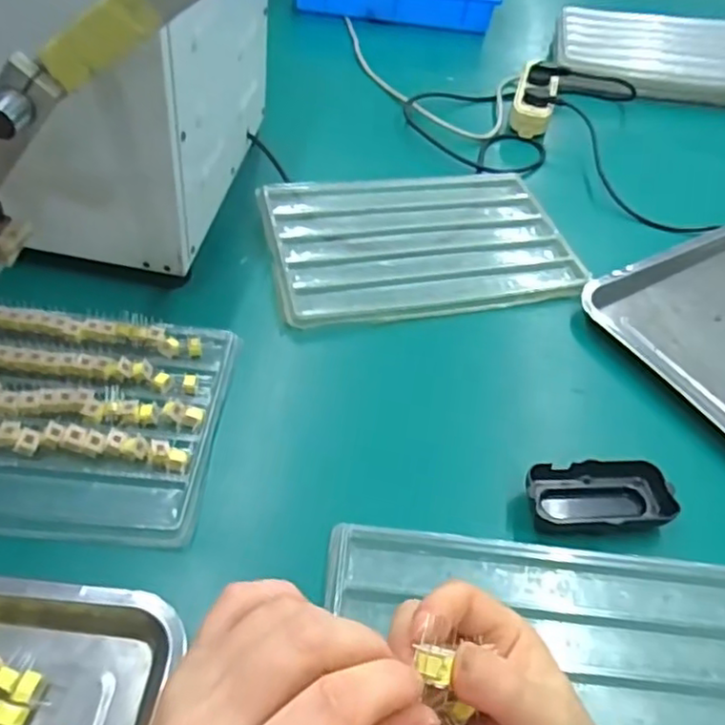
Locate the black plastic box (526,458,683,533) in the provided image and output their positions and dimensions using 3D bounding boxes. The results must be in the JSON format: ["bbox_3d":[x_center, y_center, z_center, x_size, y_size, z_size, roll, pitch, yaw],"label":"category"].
[{"bbox_3d":[0.182,0.103,0.492,0.108,0.027,0.049,-2,48,-8],"label":"black plastic box"}]

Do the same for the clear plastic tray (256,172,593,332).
[{"bbox_3d":[0.059,-0.145,0.700,0.322,0.026,0.235,-9,50,-14],"label":"clear plastic tray"}]

